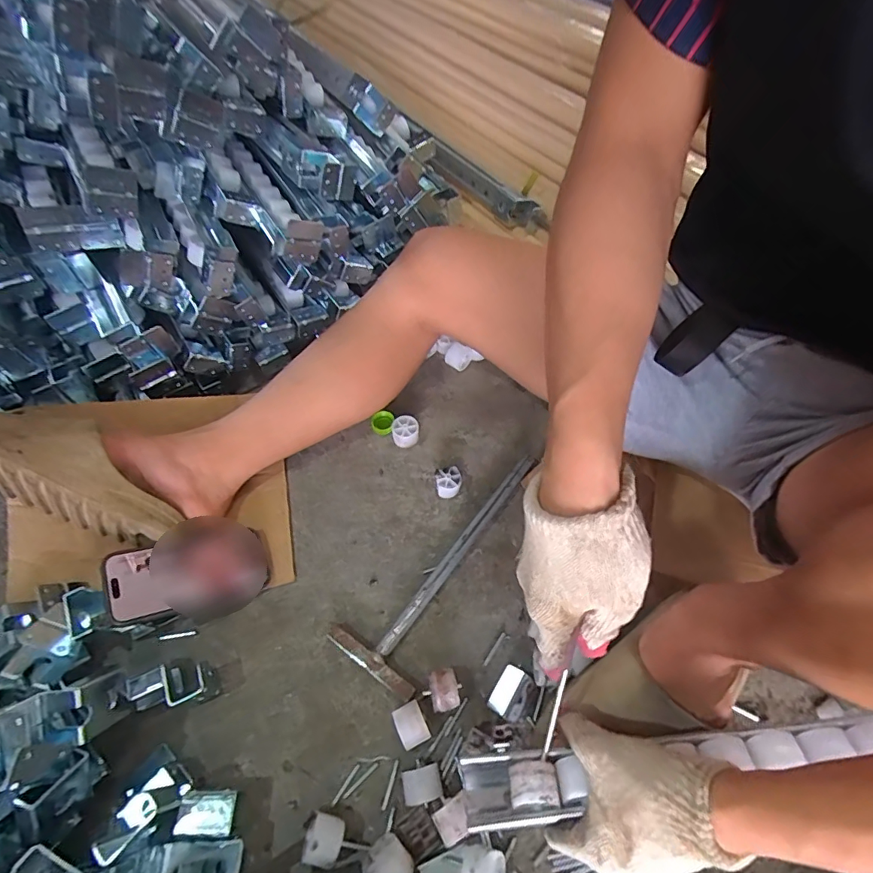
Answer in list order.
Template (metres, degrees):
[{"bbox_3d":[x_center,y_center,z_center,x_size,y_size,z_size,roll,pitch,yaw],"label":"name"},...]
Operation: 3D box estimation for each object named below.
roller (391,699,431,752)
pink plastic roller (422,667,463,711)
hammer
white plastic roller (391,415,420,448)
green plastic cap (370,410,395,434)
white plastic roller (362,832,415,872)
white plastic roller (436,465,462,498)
[{"bbox_3d":[-0.024,0.270,0.440,0.026,0.028,0.034,-24,61,-15],"label":"roller"},{"bbox_3d":[0.006,0.243,0.451,0.034,0.032,0.034,-11,58,-8],"label":"pink plastic roller"},{"bbox_3d":[0.011,0.125,0.531,0.096,0.027,0.293,29,61,16],"label":"hammer"},{"bbox_3d":[-0.040,-0.006,0.614,0.034,0.023,0.037,0,57,-1],"label":"white plastic roller"},{"bbox_3d":[-0.073,-0.019,0.628,0.028,0.018,0.030,0,57,-1],"label":"green plastic cap"},{"bbox_3d":[-0.039,0.351,0.385,0.036,0.033,0.034,39,65,21],"label":"white plastic roller"},{"bbox_3d":[0.015,0.057,0.574,0.030,0.026,0.032,0,57,-1],"label":"white plastic roller"}]

